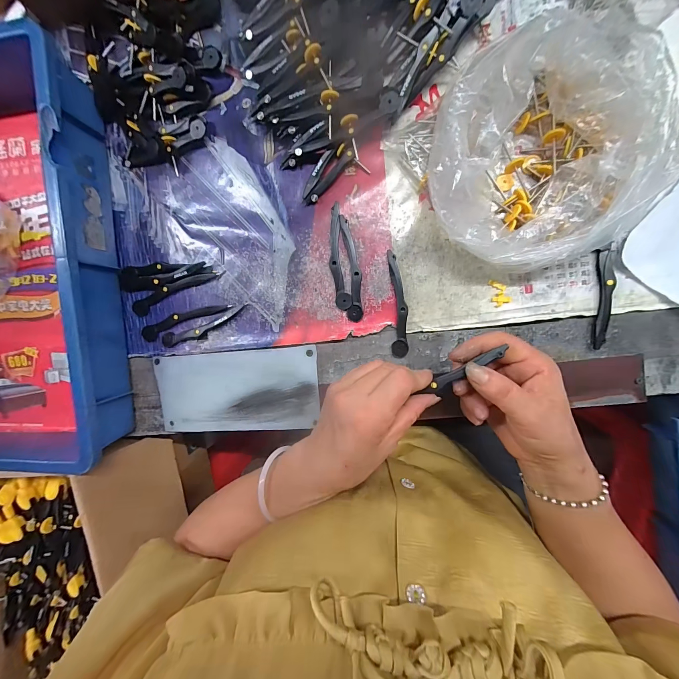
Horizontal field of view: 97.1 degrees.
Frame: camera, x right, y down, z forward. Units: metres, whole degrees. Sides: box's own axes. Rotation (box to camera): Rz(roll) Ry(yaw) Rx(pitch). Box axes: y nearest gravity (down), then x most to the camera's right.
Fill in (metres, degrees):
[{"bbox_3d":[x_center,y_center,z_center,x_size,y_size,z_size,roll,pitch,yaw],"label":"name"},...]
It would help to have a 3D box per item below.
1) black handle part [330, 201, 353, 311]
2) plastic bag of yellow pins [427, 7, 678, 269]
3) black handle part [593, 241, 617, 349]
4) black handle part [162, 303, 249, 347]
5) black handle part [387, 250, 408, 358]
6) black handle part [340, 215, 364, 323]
[{"bbox_3d":[-0.001,-0.089,0.326,0.018,0.006,0.112,-6,94,8],"label":"black handle part"},{"bbox_3d":[0.180,-0.149,0.262,0.191,0.072,0.165,-36,90,9],"label":"plastic bag of yellow pins"},{"bbox_3d":[0.257,-0.041,0.291,0.014,0.007,0.097,-1,95,8],"label":"black handle part"},{"bbox_3d":[-0.159,-0.013,0.353,0.113,0.008,0.022,-18,93,9],"label":"black handle part"},{"bbox_3d":[0.064,-0.037,0.323,0.018,0.006,0.112,-2,95,8],"label":"black handle part"},{"bbox_3d":[0.014,-0.076,0.325,0.018,0.007,0.112,-3,95,8],"label":"black handle part"}]

